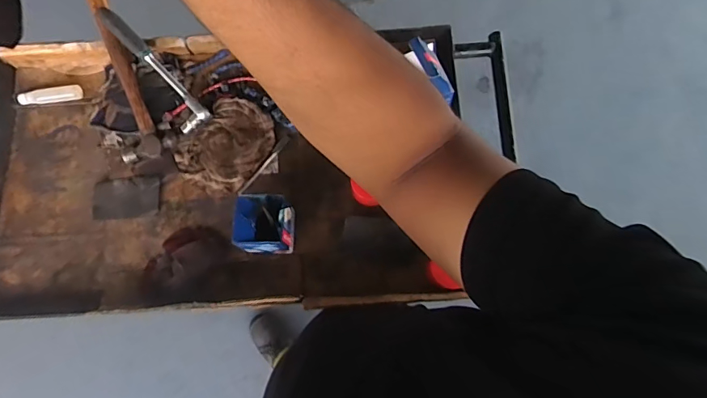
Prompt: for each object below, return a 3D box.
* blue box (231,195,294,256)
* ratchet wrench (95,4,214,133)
[{"bbox_3d":[-0.131,0.042,0.695,0.083,0.089,0.084,5,78,3],"label":"blue box"},{"bbox_3d":[-0.339,-0.217,0.759,0.053,0.025,0.239,-41,97,-7],"label":"ratchet wrench"}]

